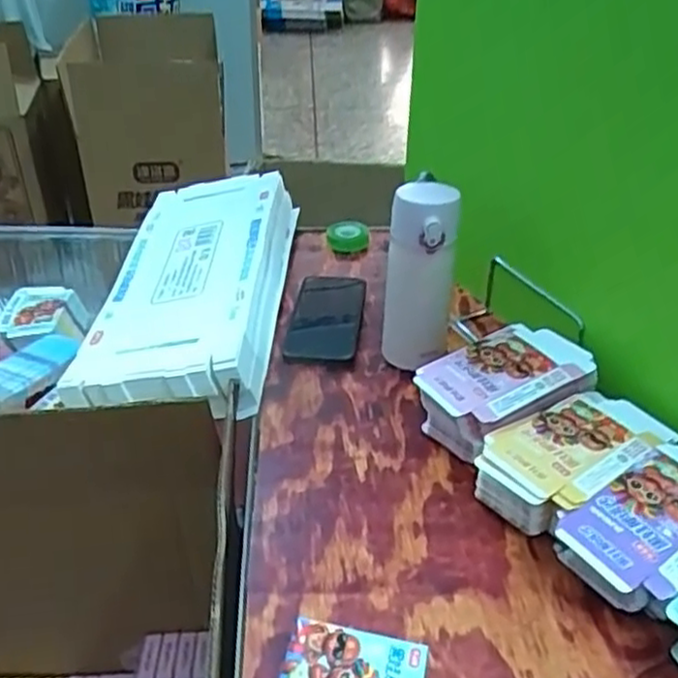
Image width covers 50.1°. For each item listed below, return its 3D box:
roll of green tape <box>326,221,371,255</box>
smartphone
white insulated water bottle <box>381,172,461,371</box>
[{"bbox_3d":[0.013,-0.141,0.993,0.058,0.023,0.050,1,36,-1],"label":"roll of green tape"},{"bbox_3d":[-0.015,-0.028,0.835,0.079,0.013,0.152,5,36,5],"label":"smartphone"},{"bbox_3d":[0.082,-0.056,0.729,0.066,0.191,0.069,13,37,15],"label":"white insulated water bottle"}]

